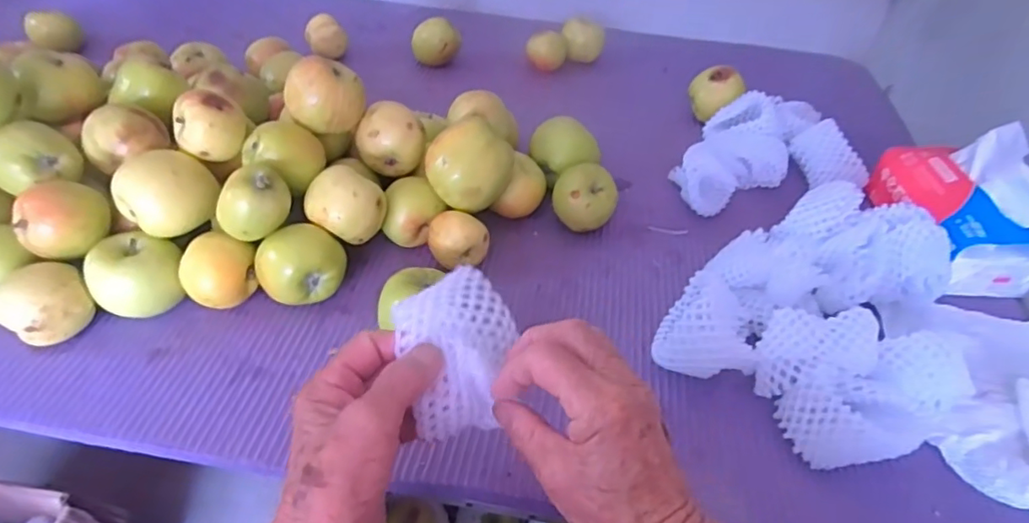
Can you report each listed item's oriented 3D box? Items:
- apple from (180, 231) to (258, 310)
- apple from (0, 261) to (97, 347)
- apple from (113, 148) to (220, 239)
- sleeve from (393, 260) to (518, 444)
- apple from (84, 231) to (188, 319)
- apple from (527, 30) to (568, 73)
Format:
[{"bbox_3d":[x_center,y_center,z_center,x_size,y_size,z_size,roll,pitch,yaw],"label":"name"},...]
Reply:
[{"bbox_3d":[-0.235,0.008,0.453,0.047,0.048,0.046,14,45,8],"label":"apple"},{"bbox_3d":[-0.346,0.034,0.425,0.046,0.050,0.054,37,52,28],"label":"apple"},{"bbox_3d":[-0.273,-0.054,0.447,0.050,0.054,0.060,27,48,21],"label":"apple"},{"bbox_3d":[-0.035,0.049,0.323,0.065,0.030,0.076,-22,87,-31],"label":"sleeve"},{"bbox_3d":[-0.292,0.014,0.447,0.063,0.055,0.053,-17,49,-22],"label":"apple"},{"bbox_3d":[0.043,-0.290,0.796,0.056,0.045,0.052,9,44,3],"label":"apple"}]

